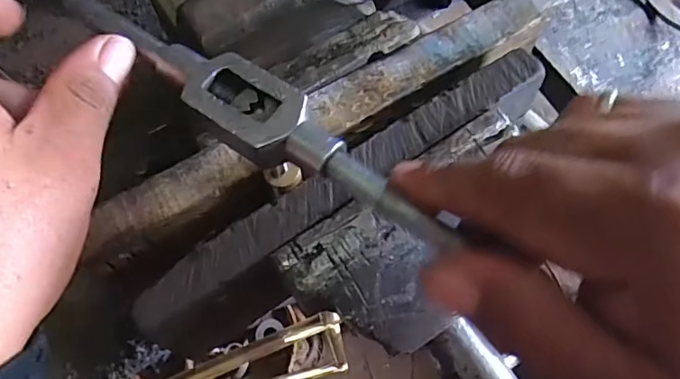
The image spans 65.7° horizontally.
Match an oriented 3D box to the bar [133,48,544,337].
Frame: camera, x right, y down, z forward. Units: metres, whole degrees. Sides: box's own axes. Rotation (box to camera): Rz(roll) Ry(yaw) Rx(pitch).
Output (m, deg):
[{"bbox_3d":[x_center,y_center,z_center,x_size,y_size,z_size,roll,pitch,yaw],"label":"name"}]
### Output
[{"bbox_3d":[0.008,0.000,0.234,0.203,0.024,0.028,-32,70,-13],"label":"bar"}]

